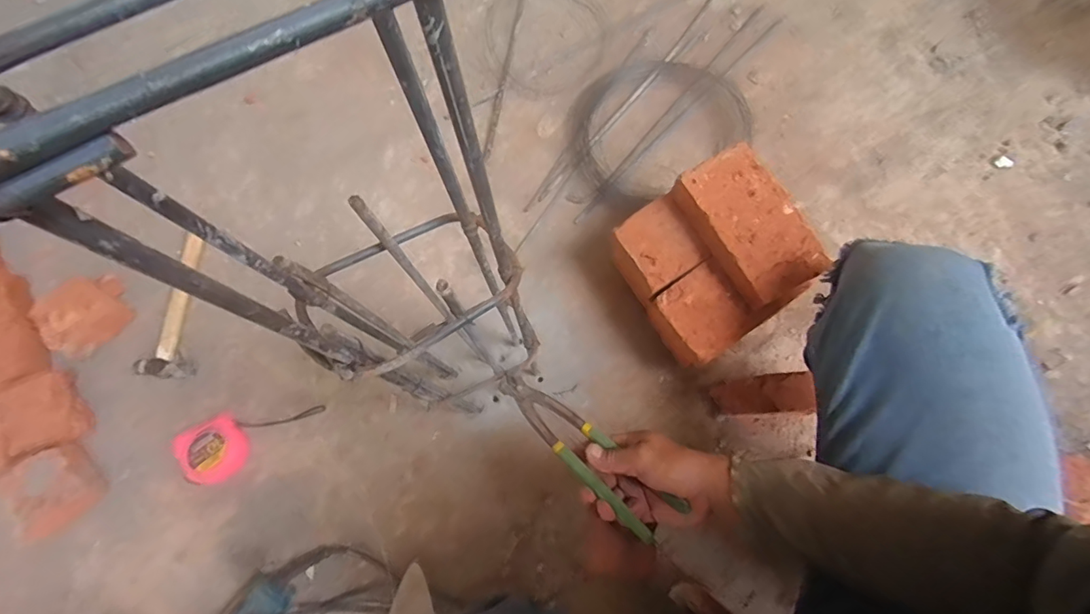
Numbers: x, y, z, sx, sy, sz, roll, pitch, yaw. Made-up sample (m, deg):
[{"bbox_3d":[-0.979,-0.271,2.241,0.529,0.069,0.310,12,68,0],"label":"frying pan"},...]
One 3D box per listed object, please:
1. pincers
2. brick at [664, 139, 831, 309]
[{"bbox_3d":[0.036,0.138,0.503,0.047,0.030,0.219,-44,59,-9],"label":"pincers"},{"bbox_3d":[0.256,-0.101,0.622,0.109,0.050,0.191,-26,75,-5],"label":"brick"}]

